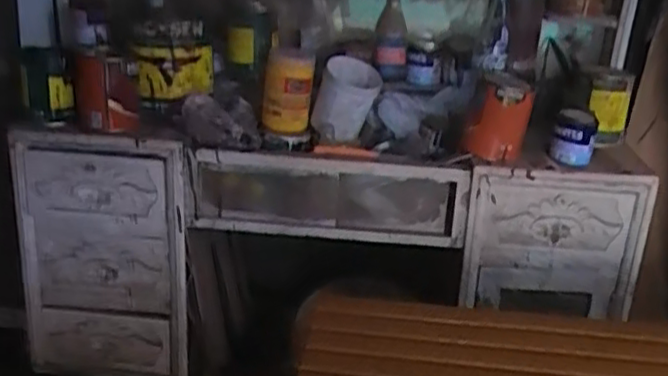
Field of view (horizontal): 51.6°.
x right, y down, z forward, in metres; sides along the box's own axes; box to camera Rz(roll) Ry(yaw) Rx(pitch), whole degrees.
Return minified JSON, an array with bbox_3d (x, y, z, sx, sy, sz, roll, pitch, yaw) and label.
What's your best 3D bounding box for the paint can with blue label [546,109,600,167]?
[{"bbox_3d":[0.412,-0.089,1.189,0.070,0.097,0.070,12,33,20],"label":"paint can with blue label"}]

